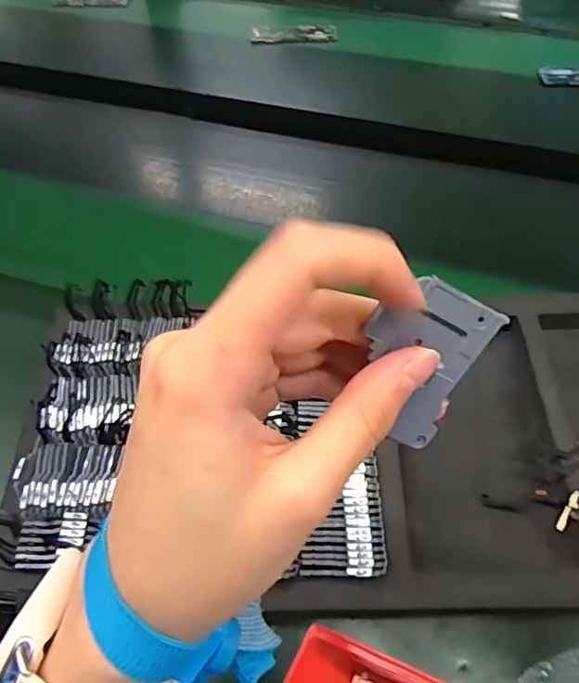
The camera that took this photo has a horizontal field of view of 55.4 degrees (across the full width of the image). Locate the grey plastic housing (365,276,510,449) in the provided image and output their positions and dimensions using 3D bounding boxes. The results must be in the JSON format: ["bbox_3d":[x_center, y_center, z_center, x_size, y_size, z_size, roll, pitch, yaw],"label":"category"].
[{"bbox_3d":[0.037,0.007,0.160,0.033,0.048,0.004,22,20,-13],"label":"grey plastic housing"}]

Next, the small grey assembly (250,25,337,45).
[{"bbox_3d":[0.007,-0.448,0.806,0.122,0.016,0.036,0,53,1],"label":"small grey assembly"}]

